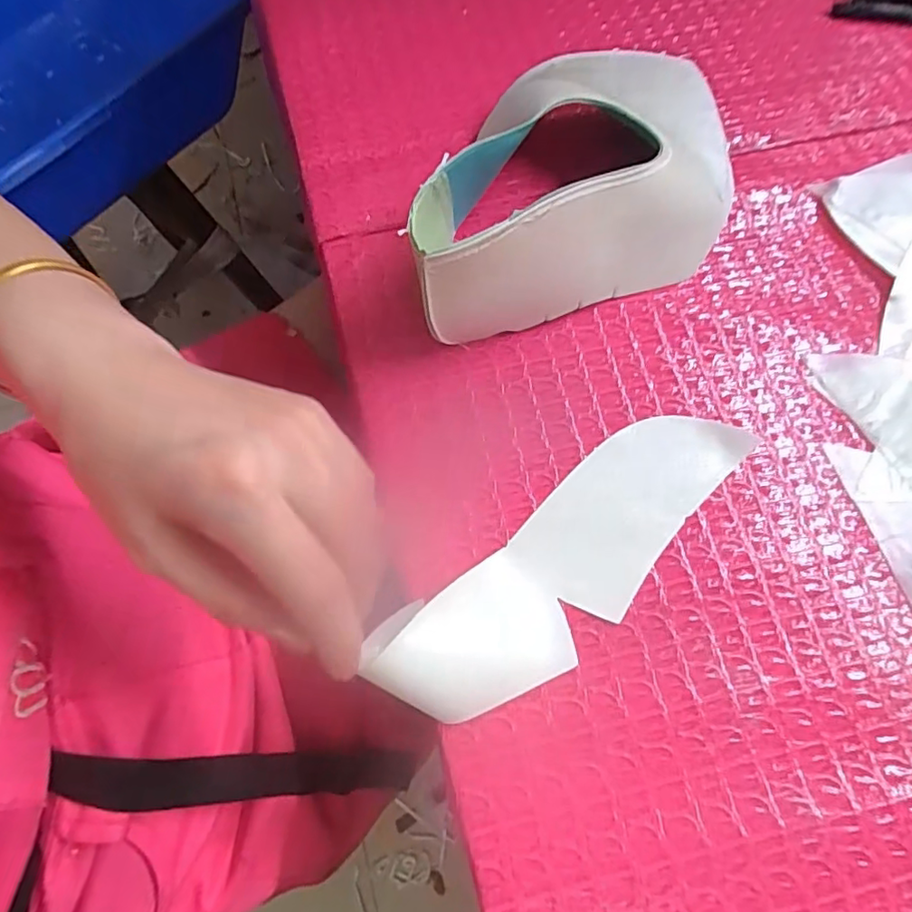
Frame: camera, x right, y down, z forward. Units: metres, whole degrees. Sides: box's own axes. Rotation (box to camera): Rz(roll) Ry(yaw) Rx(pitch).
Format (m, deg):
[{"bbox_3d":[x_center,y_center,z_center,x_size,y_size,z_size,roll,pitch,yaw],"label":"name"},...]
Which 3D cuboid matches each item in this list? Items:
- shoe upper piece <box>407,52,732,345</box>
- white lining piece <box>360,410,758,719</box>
[{"bbox_3d":[0.062,-0.167,0.323,0.210,0.078,0.150,-19,70,-7],"label":"shoe upper piece"},{"bbox_3d":[0.059,0.047,0.273,0.213,0.020,0.063,-36,73,-18],"label":"white lining piece"}]

